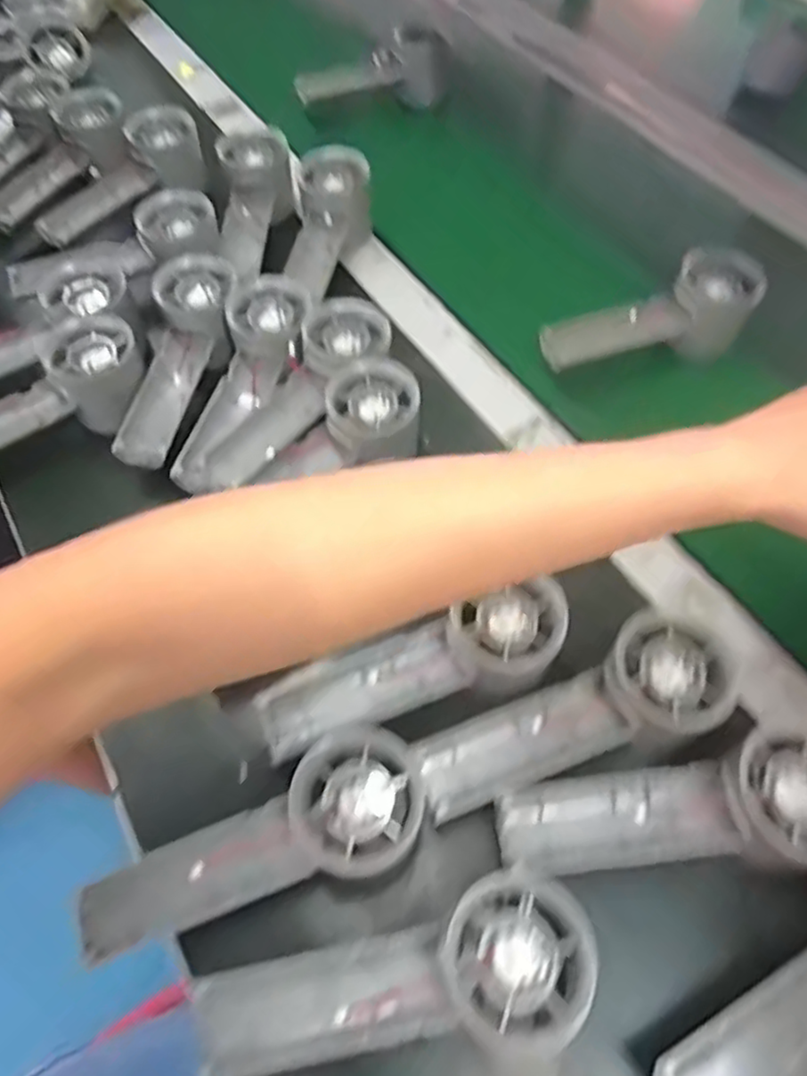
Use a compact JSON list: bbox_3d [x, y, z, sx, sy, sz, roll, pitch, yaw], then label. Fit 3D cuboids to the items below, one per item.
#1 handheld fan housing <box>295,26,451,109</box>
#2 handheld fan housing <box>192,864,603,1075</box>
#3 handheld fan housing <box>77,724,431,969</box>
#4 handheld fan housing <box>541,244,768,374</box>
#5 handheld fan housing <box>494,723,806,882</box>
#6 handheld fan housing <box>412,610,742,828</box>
[{"bbox_3d":[-0.032,-0.463,0.670,0.153,0.057,0.051,-21,61,-12],"label":"handheld fan housing"},{"bbox_3d":[-0.003,0.179,0.265,0.157,0.027,0.056,-12,59,-7],"label":"handheld fan housing"},{"bbox_3d":[-0.062,0.137,0.290,0.157,0.027,0.061,-25,62,-15],"label":"handheld fan housing"},{"bbox_3d":[0.174,-0.155,0.484,0.153,0.066,0.051,-20,61,-12],"label":"handheld fan housing"},{"bbox_3d":[0.123,0.125,0.296,0.152,0.029,0.059,-11,59,-7],"label":"handheld fan housing"},{"bbox_3d":[0.085,0.087,0.318,0.152,0.027,0.057,-23,61,-14],"label":"handheld fan housing"}]

